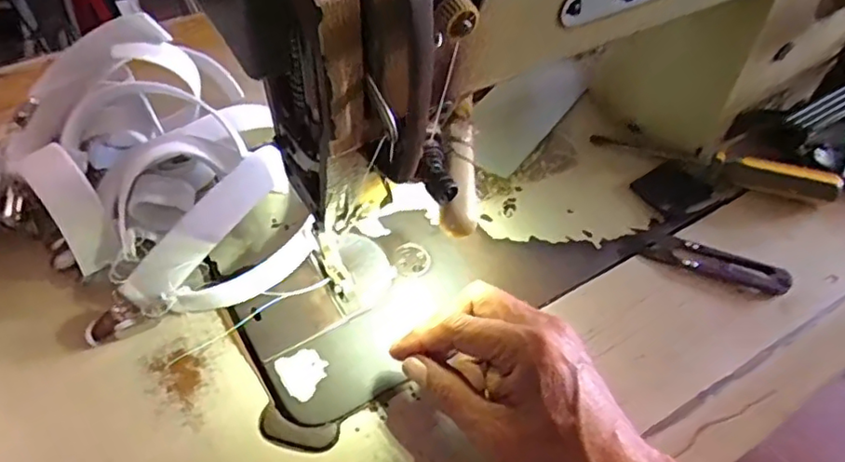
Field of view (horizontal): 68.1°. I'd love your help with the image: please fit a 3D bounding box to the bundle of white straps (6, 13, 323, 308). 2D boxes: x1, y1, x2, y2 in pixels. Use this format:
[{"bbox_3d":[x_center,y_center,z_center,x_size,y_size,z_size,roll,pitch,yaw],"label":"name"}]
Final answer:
[{"bbox_3d":[-0.160,-0.036,0.386,0.141,0.075,0.175,-29,61,-23],"label":"bundle of white straps"}]

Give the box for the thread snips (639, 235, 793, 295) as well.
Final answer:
[{"bbox_3d":[0.192,0.020,0.407,0.090,0.010,0.023,19,54,9],"label":"thread snips"}]

